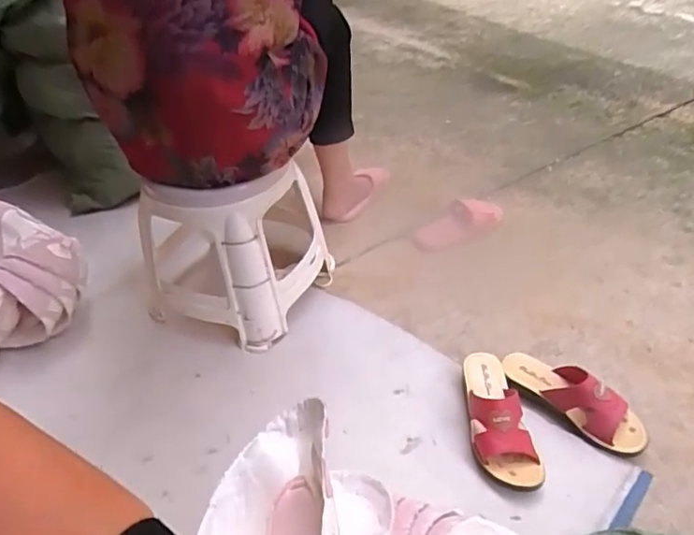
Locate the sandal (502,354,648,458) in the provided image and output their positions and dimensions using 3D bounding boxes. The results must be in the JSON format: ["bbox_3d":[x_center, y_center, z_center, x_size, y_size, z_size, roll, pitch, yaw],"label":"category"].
[{"bbox_3d":[0.347,0.195,0.861,0.075,0.072,0.225,-33,47,-30],"label":"sandal"}]

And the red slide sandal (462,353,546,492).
[{"bbox_3d":[0.227,0.214,0.838,0.089,0.079,0.220,-3,39,2],"label":"red slide sandal"}]

